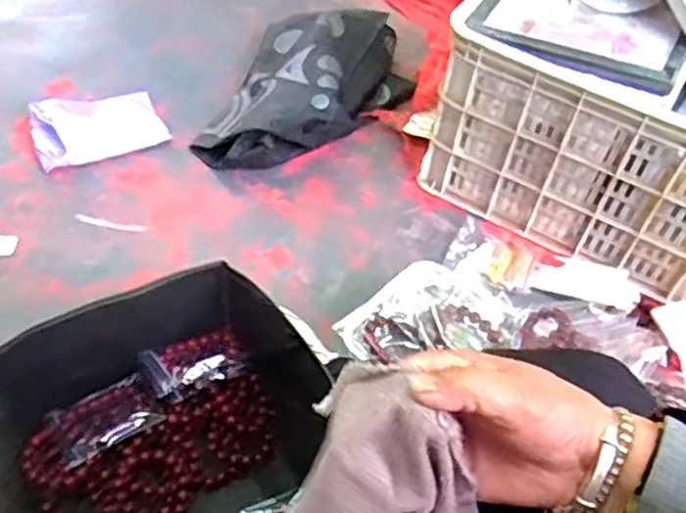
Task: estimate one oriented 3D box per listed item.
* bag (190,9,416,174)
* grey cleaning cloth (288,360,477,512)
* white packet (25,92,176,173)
[{"bbox_3d":[-0.053,-0.314,1.283,0.258,0.132,0.469,26,51,15],"label":"bag"},{"bbox_3d":[0.019,0.104,0.349,0.078,0.065,0.079,21,49,12],"label":"grey cleaning cloth"},{"bbox_3d":[-0.408,-0.219,1.215,0.210,0.049,0.117,-19,53,-23],"label":"white packet"}]

